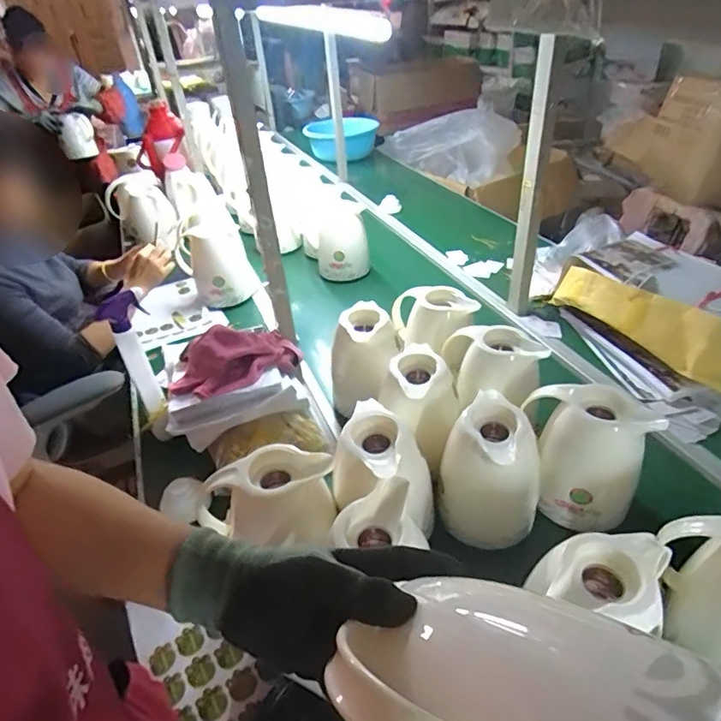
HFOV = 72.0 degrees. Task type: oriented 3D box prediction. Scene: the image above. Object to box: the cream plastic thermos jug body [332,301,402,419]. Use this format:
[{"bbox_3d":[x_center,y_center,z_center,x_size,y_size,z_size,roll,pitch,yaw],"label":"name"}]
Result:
[{"bbox_3d":[0.011,0.000,0.925,0.117,0.163,0.124,-2,37,2],"label":"cream plastic thermos jug body"}]

